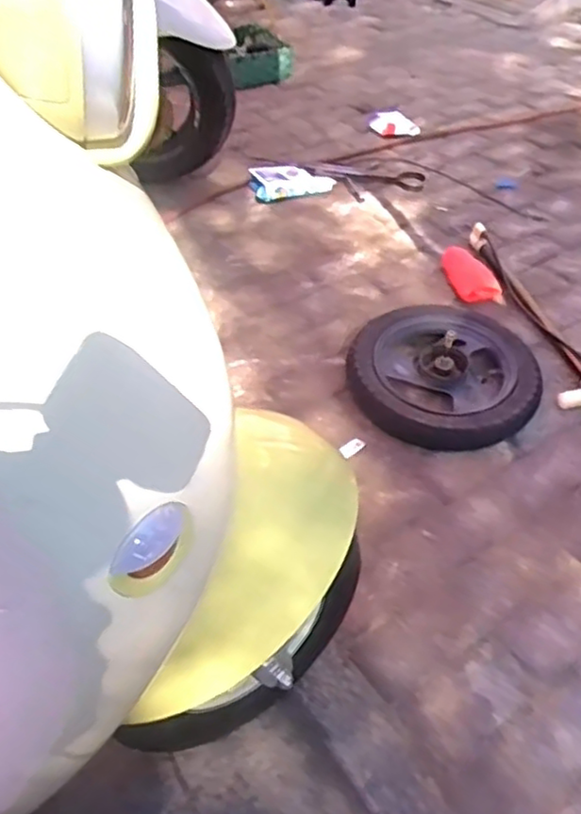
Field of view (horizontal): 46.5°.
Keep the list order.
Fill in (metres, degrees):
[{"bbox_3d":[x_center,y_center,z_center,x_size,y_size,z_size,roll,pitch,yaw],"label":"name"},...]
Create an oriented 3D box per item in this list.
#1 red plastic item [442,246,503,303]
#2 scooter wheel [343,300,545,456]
[{"bbox_3d":[0.412,-0.303,1.552,0.101,0.036,0.179,-8,46,-10],"label":"red plastic item"},{"bbox_3d":[0.288,-0.069,1.289,0.354,0.084,0.347,-1,46,-3],"label":"scooter wheel"}]

